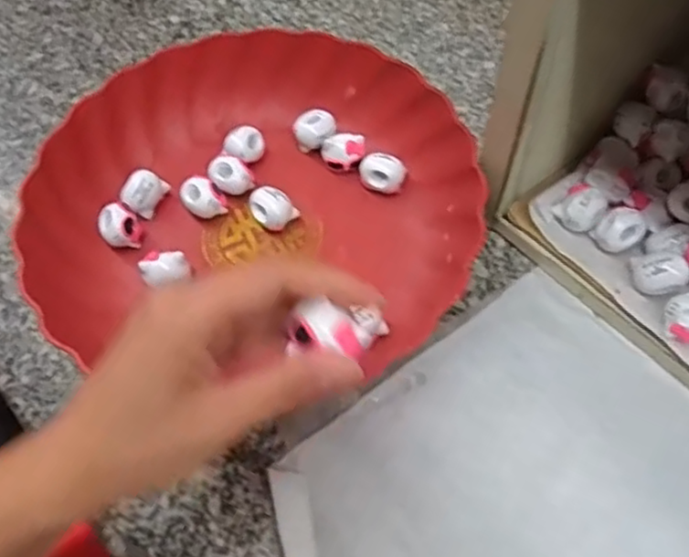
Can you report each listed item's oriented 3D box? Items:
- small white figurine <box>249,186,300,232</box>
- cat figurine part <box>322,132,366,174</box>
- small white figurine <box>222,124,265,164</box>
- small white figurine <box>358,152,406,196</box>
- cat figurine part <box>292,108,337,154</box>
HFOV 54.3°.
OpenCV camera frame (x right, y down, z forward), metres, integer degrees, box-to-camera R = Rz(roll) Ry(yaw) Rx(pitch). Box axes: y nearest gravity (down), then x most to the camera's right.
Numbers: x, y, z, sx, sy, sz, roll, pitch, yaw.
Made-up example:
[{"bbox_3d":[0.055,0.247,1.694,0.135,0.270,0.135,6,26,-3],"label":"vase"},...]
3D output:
[{"bbox_3d":[-0.042,-0.039,0.392,0.022,0.024,0.021,-2,59,3],"label":"small white figurine"},{"bbox_3d":[-0.001,-0.075,0.407,0.025,0.019,0.018,0,59,4],"label":"cat figurine part"},{"bbox_3d":[-0.061,-0.080,0.411,0.019,0.020,0.024,30,65,19],"label":"small white figurine"},{"bbox_3d":[0.022,-0.062,0.397,0.026,0.020,0.017,18,62,14],"label":"small white figurine"},{"bbox_3d":[-0.018,-0.090,0.416,0.023,0.020,0.023,-2,59,3],"label":"cat figurine part"}]

